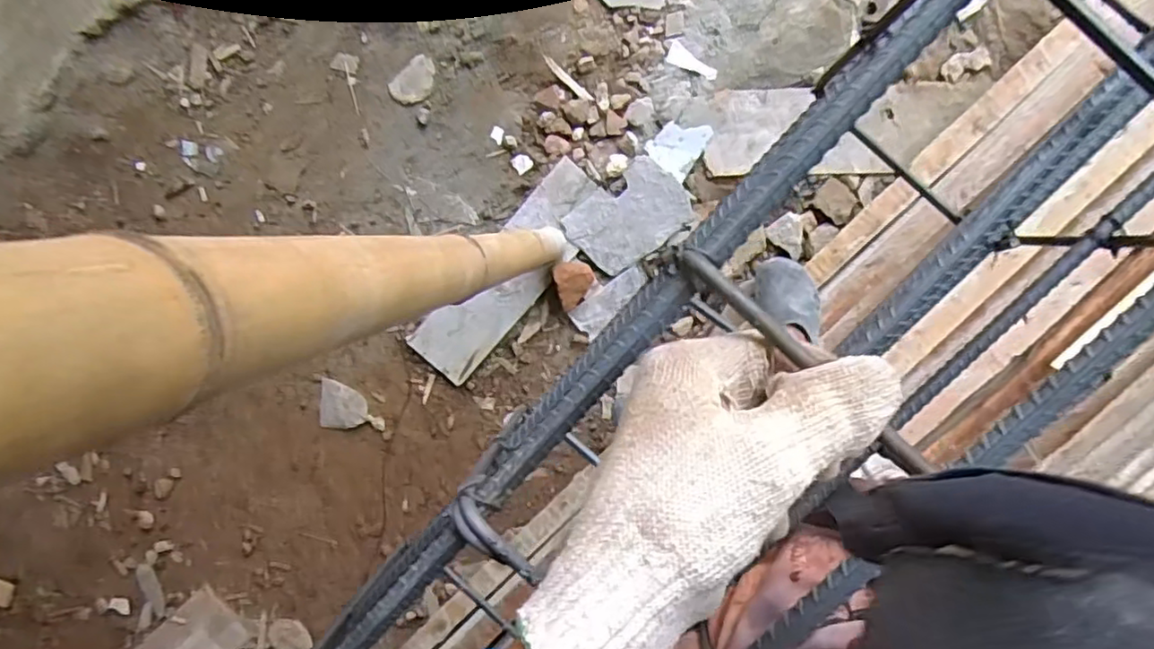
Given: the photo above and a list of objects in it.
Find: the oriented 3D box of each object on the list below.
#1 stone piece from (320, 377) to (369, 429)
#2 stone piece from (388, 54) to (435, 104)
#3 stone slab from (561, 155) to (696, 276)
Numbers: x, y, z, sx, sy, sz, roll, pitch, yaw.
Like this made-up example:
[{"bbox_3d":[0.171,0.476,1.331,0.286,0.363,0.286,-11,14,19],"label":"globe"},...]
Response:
[{"bbox_3d":[-0.528,0.184,1.436,0.110,0.017,0.111,8,99,5],"label":"stone piece"},{"bbox_3d":[-0.335,-0.499,1.307,0.107,0.008,0.071,-44,91,10],"label":"stone piece"},{"bbox_3d":[0.100,-0.223,1.289,0.238,0.015,0.151,-38,93,20],"label":"stone slab"}]

